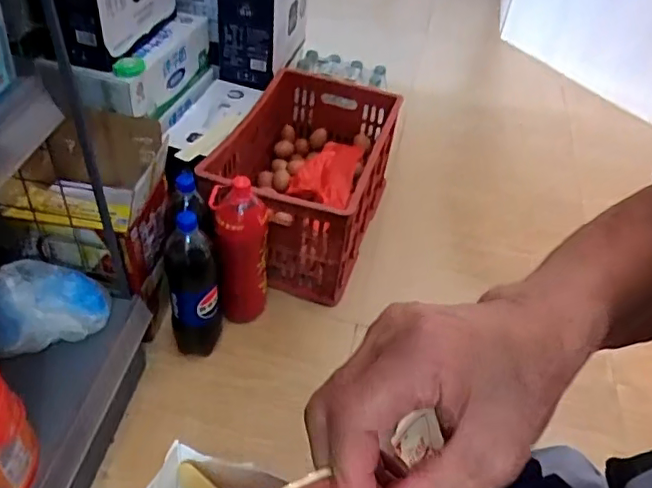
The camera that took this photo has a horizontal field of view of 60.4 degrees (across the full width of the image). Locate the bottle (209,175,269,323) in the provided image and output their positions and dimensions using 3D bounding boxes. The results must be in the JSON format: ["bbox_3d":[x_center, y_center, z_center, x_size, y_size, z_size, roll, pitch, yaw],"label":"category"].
[{"bbox_3d":[-0.153,0.021,1.009,0.095,0.295,0.083,3,44,-5],"label":"bottle"}]

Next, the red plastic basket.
[{"bbox_3d":[-0.047,-0.132,1.205,0.303,0.269,0.452,18,44,10],"label":"red plastic basket"}]

